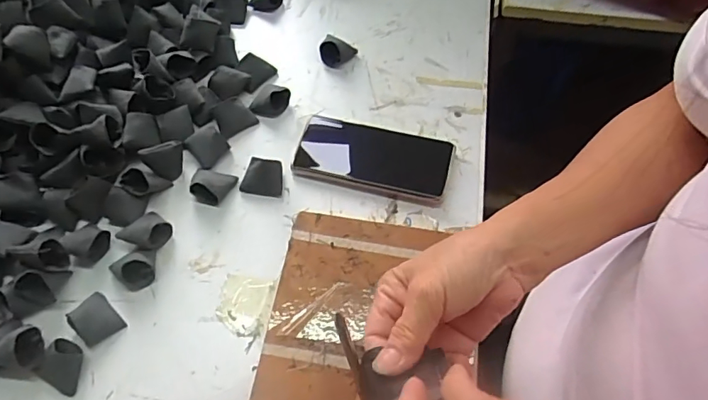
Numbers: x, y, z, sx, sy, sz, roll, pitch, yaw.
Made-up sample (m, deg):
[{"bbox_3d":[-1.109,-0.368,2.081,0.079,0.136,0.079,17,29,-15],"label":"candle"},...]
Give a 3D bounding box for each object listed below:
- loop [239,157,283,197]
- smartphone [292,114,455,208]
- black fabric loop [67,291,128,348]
[{"bbox_3d":[-0.095,-0.024,0.501,0.041,0.022,0.032,2,61,3],"label":"loop"},{"bbox_3d":[0.020,-0.044,0.515,0.158,0.017,0.078,13,62,9],"label":"smartphone"},{"bbox_3d":[-0.230,0.106,0.434,0.034,0.016,0.040,-39,67,-18],"label":"black fabric loop"}]

